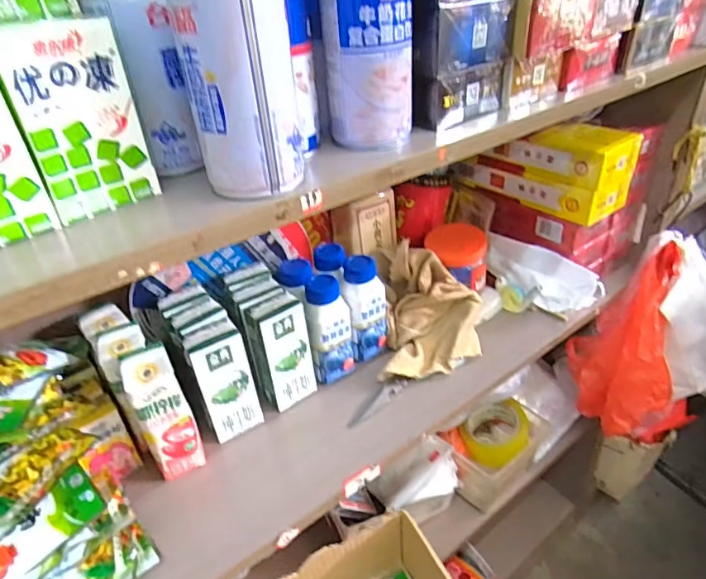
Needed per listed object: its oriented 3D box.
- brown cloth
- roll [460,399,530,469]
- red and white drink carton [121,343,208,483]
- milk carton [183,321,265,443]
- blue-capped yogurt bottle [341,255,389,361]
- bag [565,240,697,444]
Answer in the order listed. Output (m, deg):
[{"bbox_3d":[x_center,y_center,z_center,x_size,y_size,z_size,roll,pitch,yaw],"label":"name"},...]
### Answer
[{"bbox_3d":[0.093,0.026,0.623,0.135,0.094,0.155,-1,34,7],"label":"brown cloth"},{"bbox_3d":[0.227,0.228,0.781,0.098,0.068,0.090,-4,34,2],"label":"roll"},{"bbox_3d":[-0.188,0.123,0.489,0.045,0.134,0.044,-22,37,-23],"label":"red and white drink carton"},{"bbox_3d":[-0.136,0.101,0.526,0.056,0.128,0.031,-18,36,-18],"label":"milk carton"},{"bbox_3d":[0.011,0.027,0.630,0.055,0.148,0.050,-22,34,-23],"label":"blue-capped yogurt bottle"},{"bbox_3d":[0.456,0.108,0.791,0.166,0.326,0.148,-24,38,-25],"label":"bag"}]

